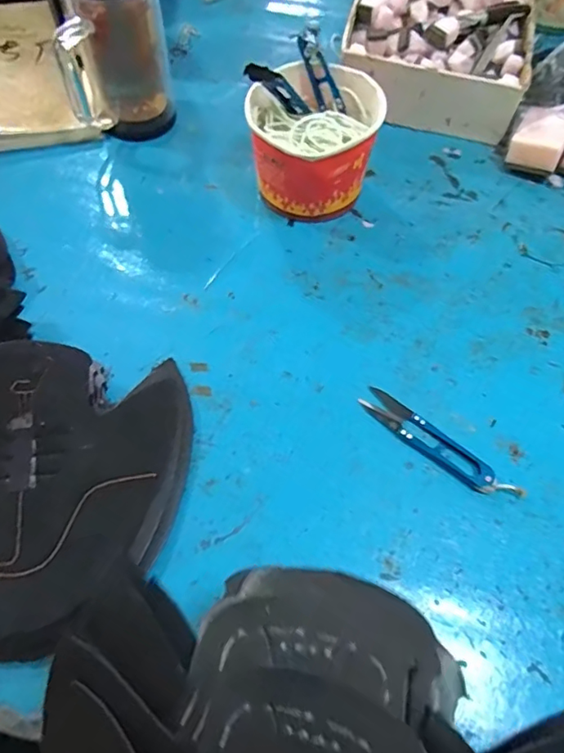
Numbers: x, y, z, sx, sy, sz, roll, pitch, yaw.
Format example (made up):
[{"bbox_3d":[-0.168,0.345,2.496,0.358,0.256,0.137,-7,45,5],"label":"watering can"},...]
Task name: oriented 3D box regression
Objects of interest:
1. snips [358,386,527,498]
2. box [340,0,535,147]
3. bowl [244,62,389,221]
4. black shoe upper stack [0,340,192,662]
[{"bbox_3d":[0.109,0.049,0.380,0.122,0.006,0.023,38,64,19],"label":"snips"},{"bbox_3d":[0.168,-0.368,0.592,0.186,0.074,0.253,11,58,4],"label":"box"},{"bbox_3d":[0.027,-0.204,0.479,0.110,0.086,0.122,13,58,5],"label":"bowl"},{"bbox_3d":[-0.167,0.069,0.342,0.202,0.034,0.185,-1,58,-3],"label":"black shoe upper stack"}]

